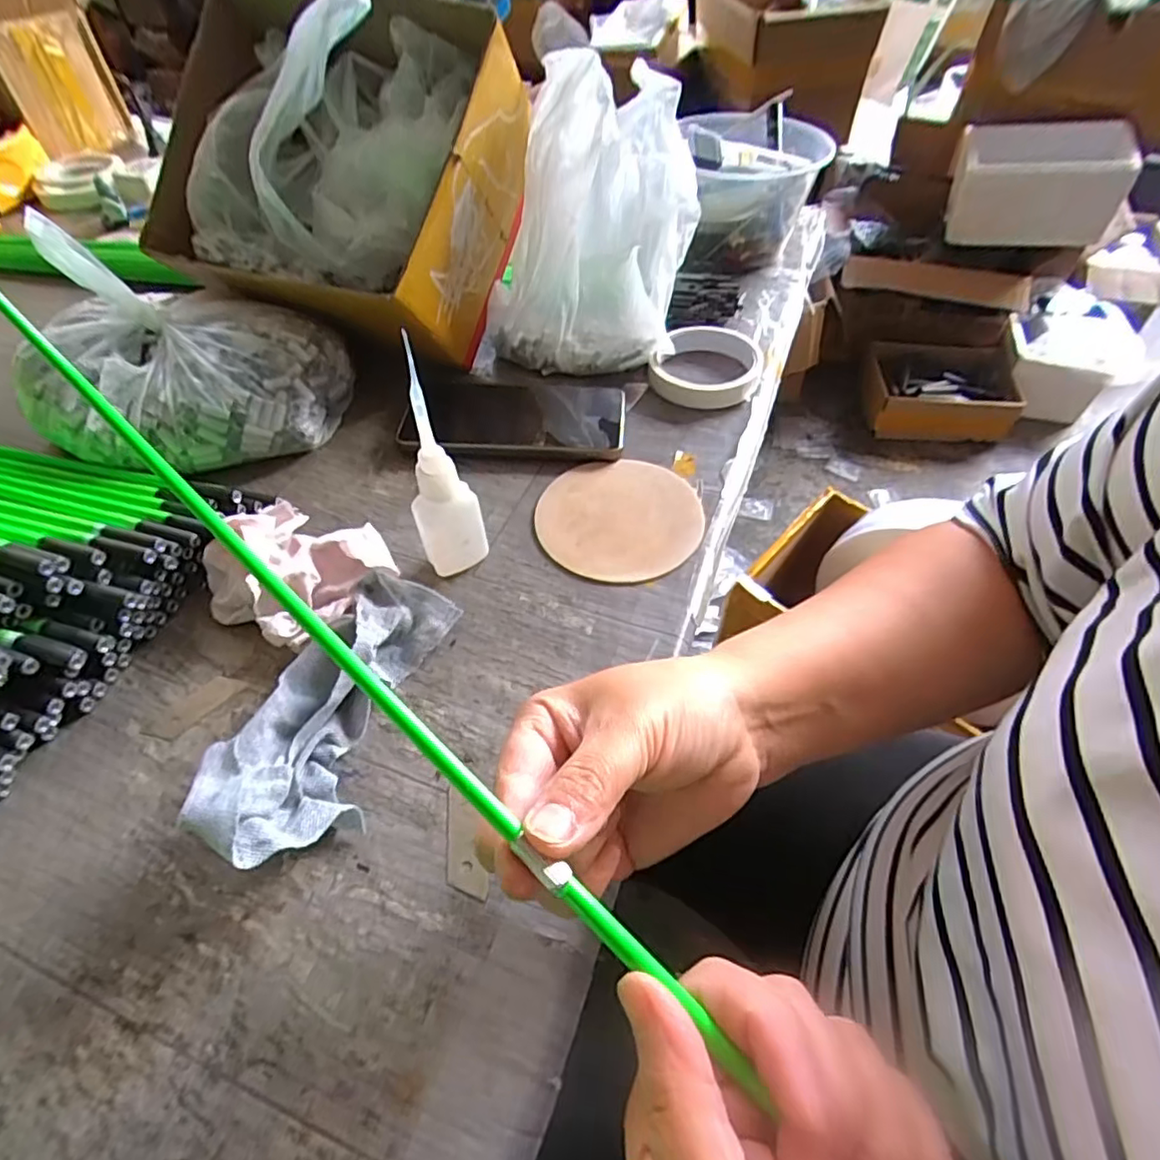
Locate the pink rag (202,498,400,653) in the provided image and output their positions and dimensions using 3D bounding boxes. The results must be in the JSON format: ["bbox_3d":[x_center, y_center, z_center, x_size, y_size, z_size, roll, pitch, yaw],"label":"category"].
[{"bbox_3d":[-0.165,-0.010,0.357,0.087,0.038,0.087,24,56,19],"label":"pink rag"}]

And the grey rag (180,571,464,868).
[{"bbox_3d":[-0.119,0.056,0.295,0.063,0.056,0.152,10,52,9],"label":"grey rag"}]

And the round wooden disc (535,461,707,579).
[{"bbox_3d":[0.026,-0.042,0.402,0.102,0.006,0.101,0,51,1],"label":"round wooden disc"}]

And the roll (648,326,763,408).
[{"bbox_3d":[0.098,-0.167,0.483,0.082,0.026,0.080,10,52,9],"label":"roll"}]

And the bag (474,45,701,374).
[{"bbox_3d":[0.006,-0.267,0.471,0.157,0.171,0.134,7,52,6],"label":"bag"}]

